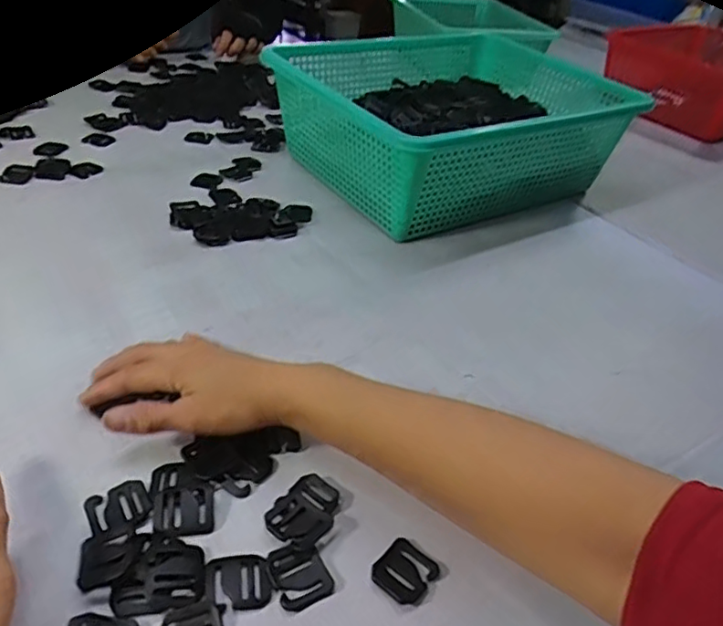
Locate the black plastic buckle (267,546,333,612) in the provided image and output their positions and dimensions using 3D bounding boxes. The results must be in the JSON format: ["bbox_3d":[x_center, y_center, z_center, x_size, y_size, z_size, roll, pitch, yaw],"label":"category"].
[{"bbox_3d":[-0.033,0.143,0.330,0.030,0.005,0.033,-14,43,-25],"label":"black plastic buckle"}]

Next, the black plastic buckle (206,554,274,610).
[{"bbox_3d":[-0.067,0.146,0.325,0.034,0.004,0.030,-3,39,-13],"label":"black plastic buckle"}]

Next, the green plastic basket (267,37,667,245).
[{"bbox_3d":[0.119,-0.231,0.737,0.370,0.123,0.285,-18,45,-29],"label":"green plastic basket"}]

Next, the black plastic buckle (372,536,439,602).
[{"bbox_3d":[0.025,0.145,0.338,0.029,0.004,0.034,31,44,28],"label":"black plastic buckle"}]

